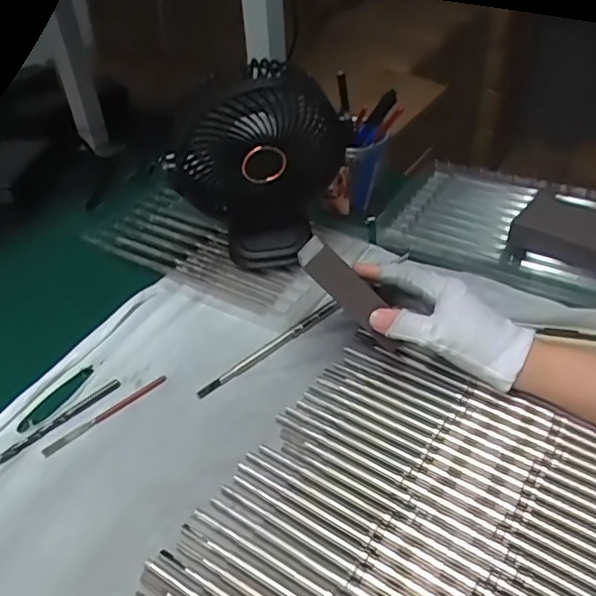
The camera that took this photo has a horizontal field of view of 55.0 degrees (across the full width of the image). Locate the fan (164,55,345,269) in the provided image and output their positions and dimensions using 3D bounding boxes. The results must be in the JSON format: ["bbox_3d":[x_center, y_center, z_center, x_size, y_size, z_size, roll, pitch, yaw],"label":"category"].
[{"bbox_3d":[-0.032,-0.122,0.549,0.141,0.206,0.123,4,41,6],"label":"fan"}]

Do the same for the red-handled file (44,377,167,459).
[{"bbox_3d":[-0.153,0.092,0.461,0.108,0.004,0.009,-33,48,-32],"label":"red-handled file"}]

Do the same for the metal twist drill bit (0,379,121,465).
[{"bbox_3d":[-0.189,0.097,0.456,0.011,0.005,0.106,29,48,32],"label":"metal twist drill bit"}]

